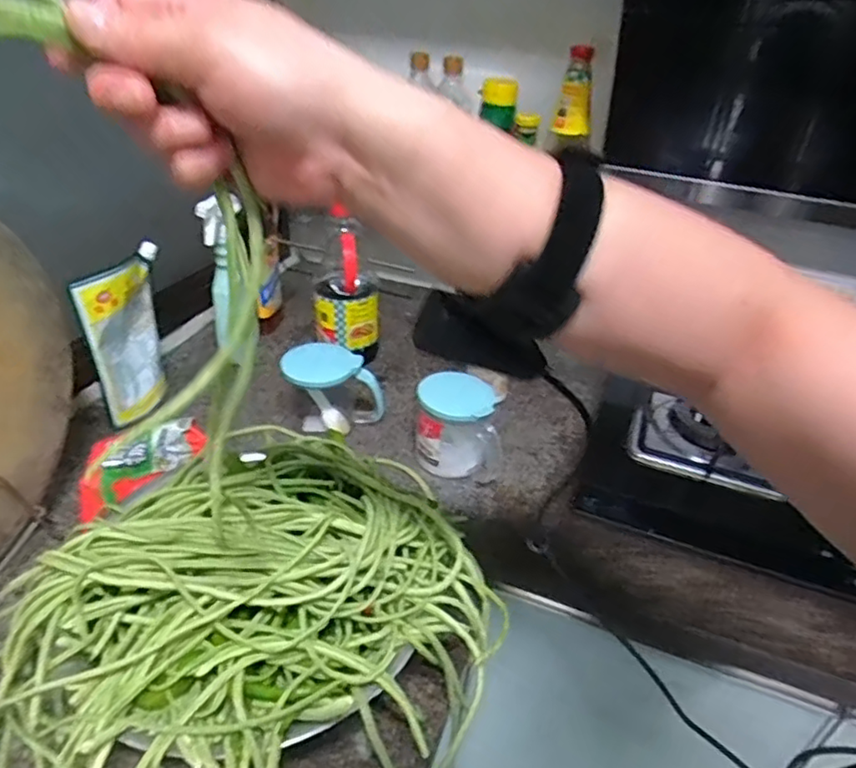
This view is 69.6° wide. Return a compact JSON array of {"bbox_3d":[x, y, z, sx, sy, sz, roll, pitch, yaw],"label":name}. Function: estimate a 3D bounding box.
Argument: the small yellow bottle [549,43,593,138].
[{"bbox_3d":[0.212,-0.416,0.879,0.054,0.110,0.037,11,35,10],"label":"small yellow bottle"}]

